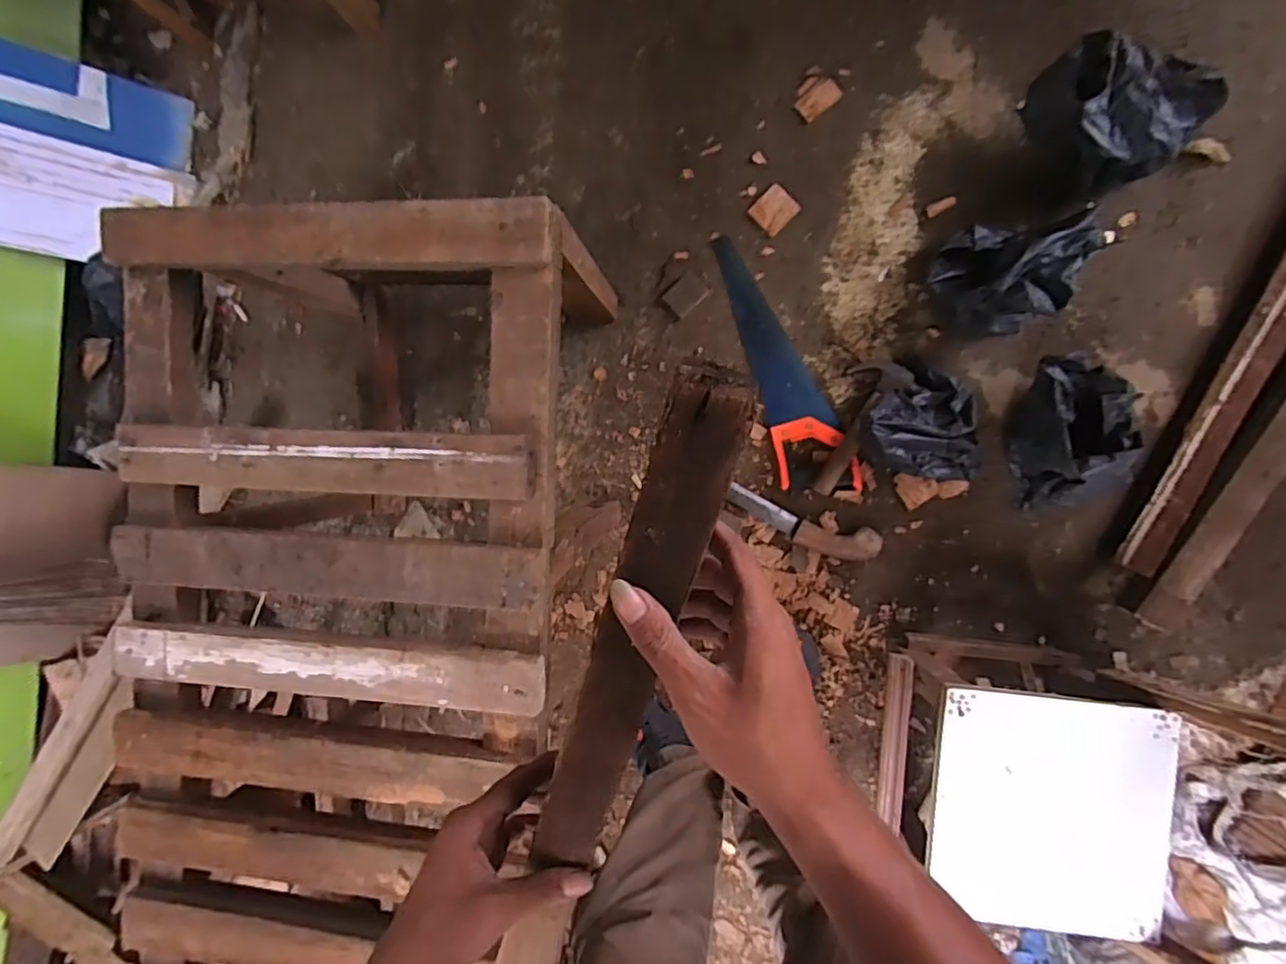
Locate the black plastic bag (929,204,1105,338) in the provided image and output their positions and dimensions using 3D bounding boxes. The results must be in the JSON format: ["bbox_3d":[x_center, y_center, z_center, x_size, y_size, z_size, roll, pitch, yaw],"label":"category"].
[{"bbox_3d":[0.512,-0.289,0.840,0.215,0.119,0.151,-6,93,8],"label":"black plastic bag"}]

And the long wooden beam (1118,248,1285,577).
[{"bbox_3d":[0.854,-0.220,0.843,0.074,0.044,0.726,26,97,5],"label":"long wooden beam"}]

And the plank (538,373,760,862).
[{"bbox_3d":[-0.006,0.091,0.332,0.039,0.024,0.313,19,113,6],"label":"plank"}]

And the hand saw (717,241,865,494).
[{"bbox_3d":[0.215,-0.178,0.940,0.106,0.032,0.418,-18,91,8],"label":"hand saw"}]

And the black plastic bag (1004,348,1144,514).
[{"bbox_3d":[0.592,-0.070,0.848,0.145,0.118,0.200,-14,92,8],"label":"black plastic bag"}]

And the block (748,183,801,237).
[{"bbox_3d":[0.199,-0.413,0.937,0.058,0.006,0.056,-43,88,8],"label":"block"}]

